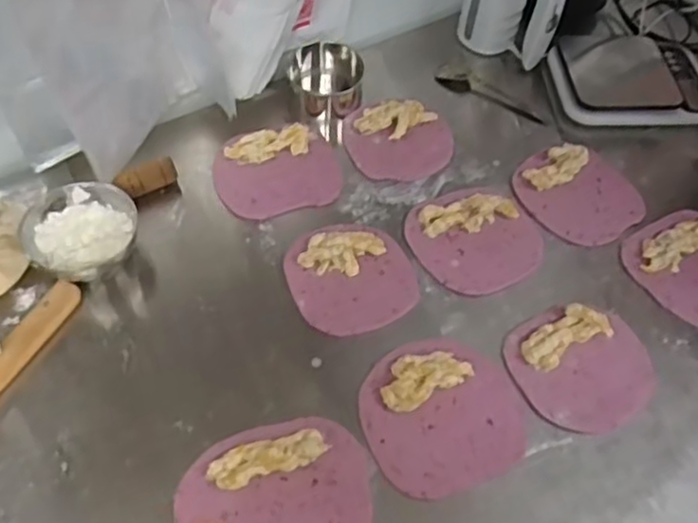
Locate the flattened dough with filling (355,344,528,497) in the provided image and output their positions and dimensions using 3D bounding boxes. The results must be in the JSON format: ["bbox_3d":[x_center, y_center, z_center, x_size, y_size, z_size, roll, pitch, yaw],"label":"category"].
[{"bbox_3d":[0.086,0.136,0.636,0.144,0.019,0.146,2,56,-2],"label":"flattened dough with filling"}]

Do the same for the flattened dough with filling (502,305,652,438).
[{"bbox_3d":[0.231,0.096,0.666,0.128,0.025,0.125,-27,61,-20],"label":"flattened dough with filling"}]

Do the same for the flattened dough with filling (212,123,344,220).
[{"bbox_3d":[-0.083,-0.109,0.794,0.141,0.024,0.111,-16,58,-13],"label":"flattened dough with filling"}]

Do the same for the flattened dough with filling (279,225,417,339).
[{"bbox_3d":[0.003,0.010,0.715,0.126,0.025,0.127,2,56,-2],"label":"flattened dough with filling"}]

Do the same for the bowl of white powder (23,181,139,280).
[{"bbox_3d":[-0.274,-0.027,0.705,0.098,0.059,0.095,2,56,-2],"label":"bowl of white powder"}]

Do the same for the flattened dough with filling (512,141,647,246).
[{"bbox_3d":[0.273,-0.087,0.794,0.124,0.025,0.133,-33,64,-23],"label":"flattened dough with filling"}]

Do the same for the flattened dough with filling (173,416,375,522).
[{"bbox_3d":[-0.060,0.204,0.583,0.164,0.019,0.135,-12,57,-11],"label":"flattened dough with filling"}]

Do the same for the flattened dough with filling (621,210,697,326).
[{"bbox_3d":[0.386,-0.002,0.747,0.134,0.019,0.135,-33,64,-23],"label":"flattened dough with filling"}]

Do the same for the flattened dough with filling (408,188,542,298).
[{"bbox_3d":[0.142,-0.029,0.750,0.138,0.016,0.128,2,56,-2],"label":"flattened dough with filling"}]

